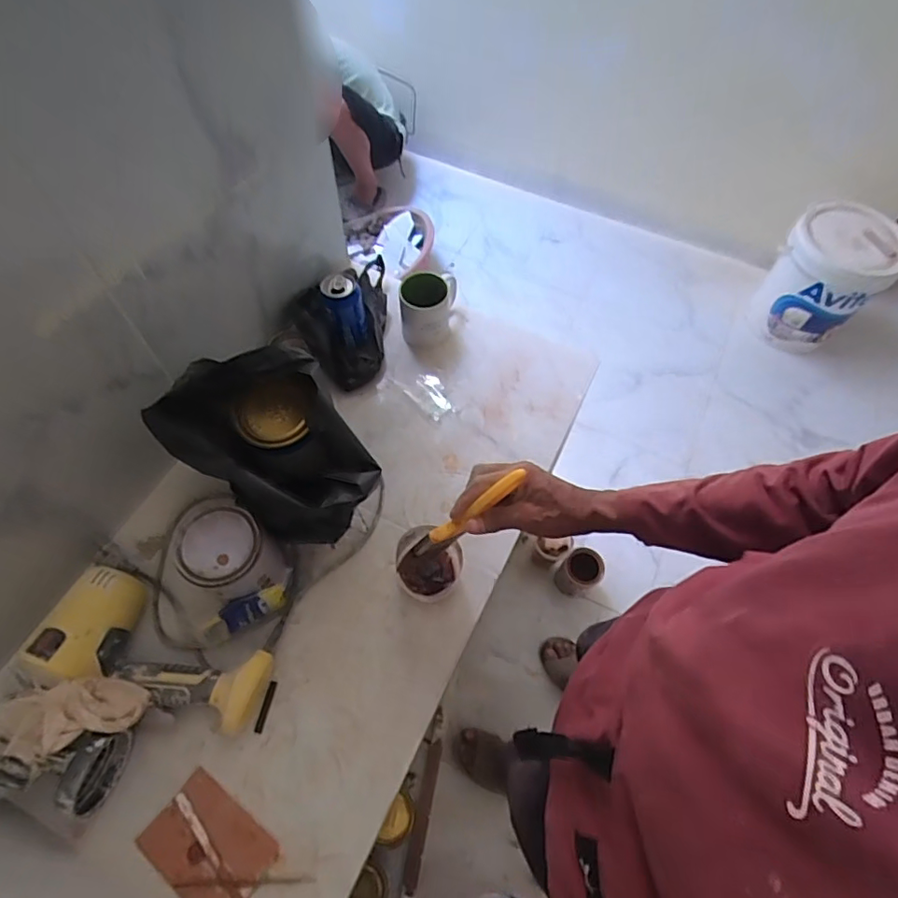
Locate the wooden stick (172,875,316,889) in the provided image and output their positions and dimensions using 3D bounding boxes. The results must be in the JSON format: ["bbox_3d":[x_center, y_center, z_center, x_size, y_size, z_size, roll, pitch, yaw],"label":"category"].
[{"bbox_3d":[-0.219,0.463,0.581,0.145,0.007,0.010,0,62,-1],"label":"wooden stick"}]

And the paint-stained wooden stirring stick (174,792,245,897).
[{"bbox_3d":[-0.258,0.441,0.591,0.015,0.005,0.142,-38,69,-19],"label":"paint-stained wooden stirring stick"}]

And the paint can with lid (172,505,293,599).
[{"bbox_3d":[-0.263,0.136,0.672,0.098,0.123,0.094,0,62,-1],"label":"paint can with lid"}]

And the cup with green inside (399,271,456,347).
[{"bbox_3d":[-0.038,-0.241,0.899,0.086,0.095,0.099,8,62,3],"label":"cup with green inside"}]

